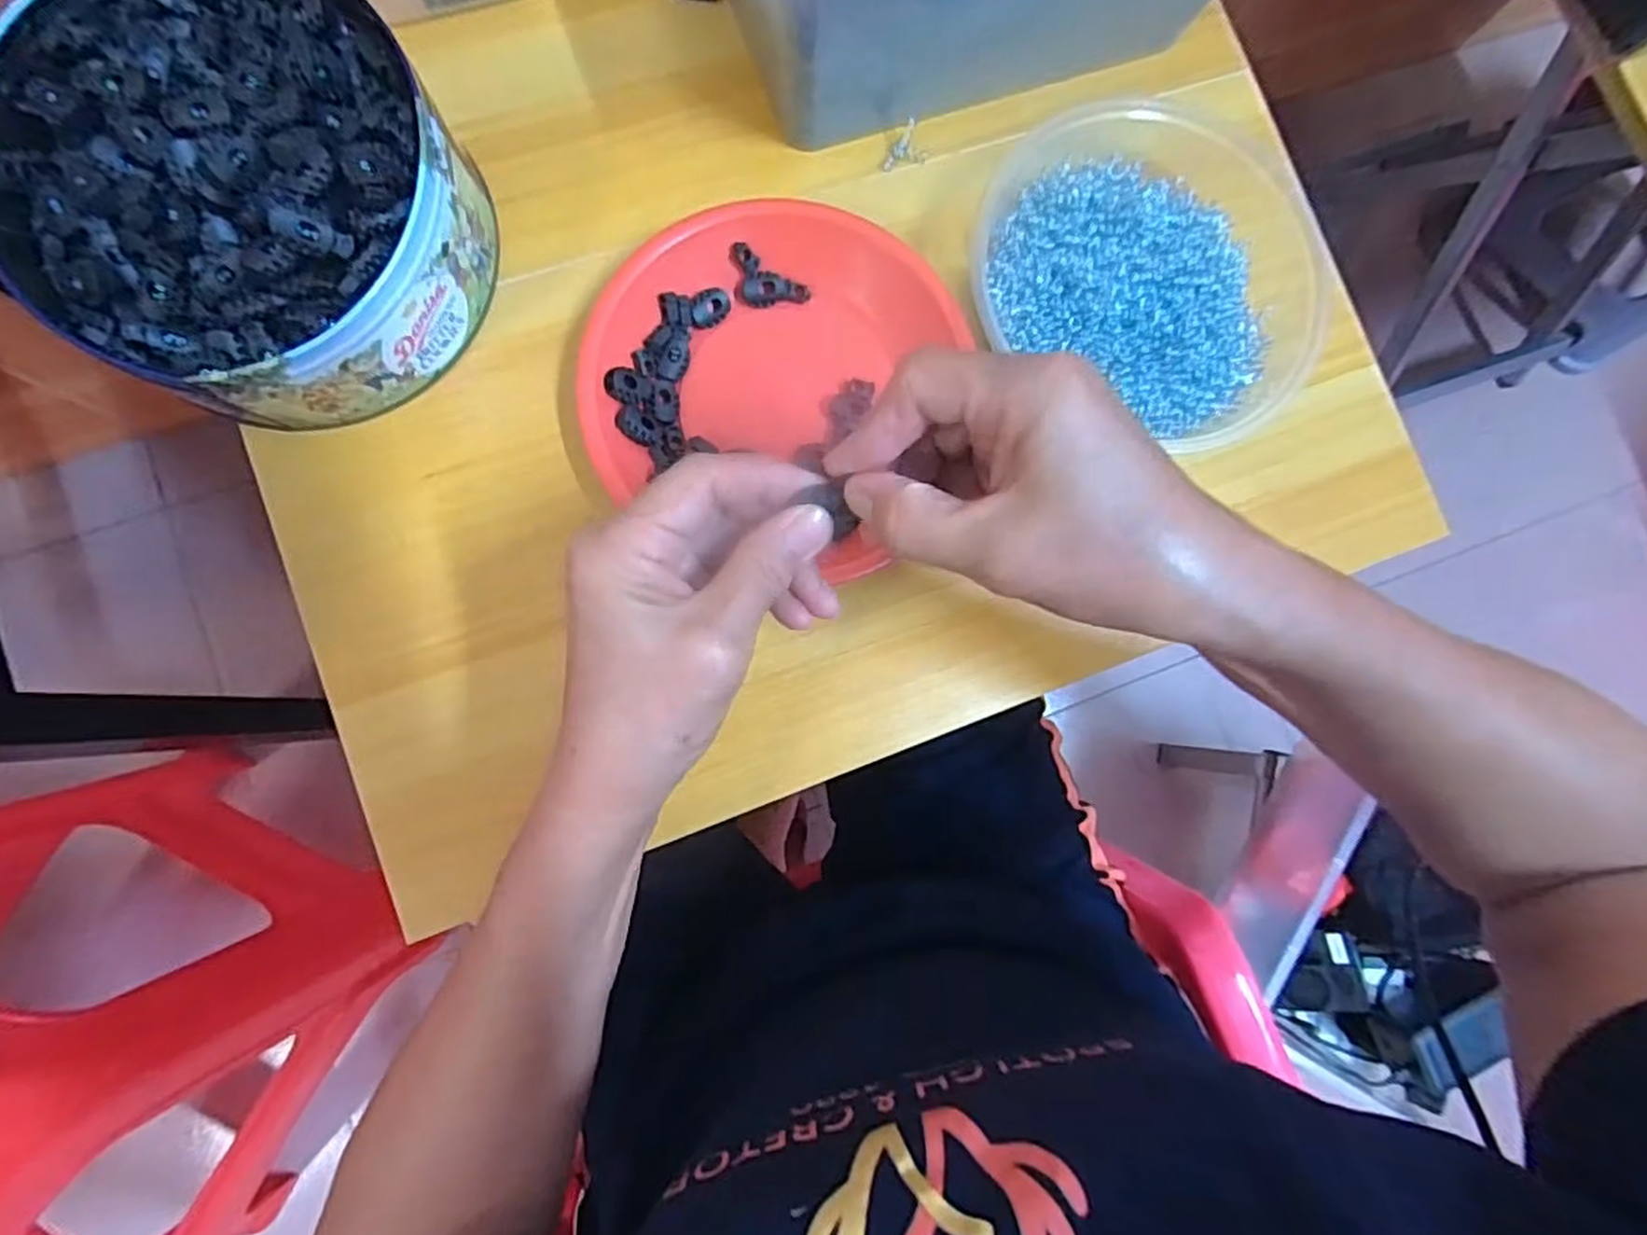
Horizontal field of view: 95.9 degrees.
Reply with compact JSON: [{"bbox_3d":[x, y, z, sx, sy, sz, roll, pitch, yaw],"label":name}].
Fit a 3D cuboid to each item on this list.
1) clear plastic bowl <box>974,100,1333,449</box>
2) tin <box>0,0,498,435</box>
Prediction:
[{"bbox_3d":[0.175,-0.190,0.397,0.179,0.047,0.177,1,83,-5],"label":"clear plastic bowl"},{"bbox_3d":[-0.261,-0.194,0.337,0.193,0.082,0.181,1,83,-5],"label":"tin"}]

